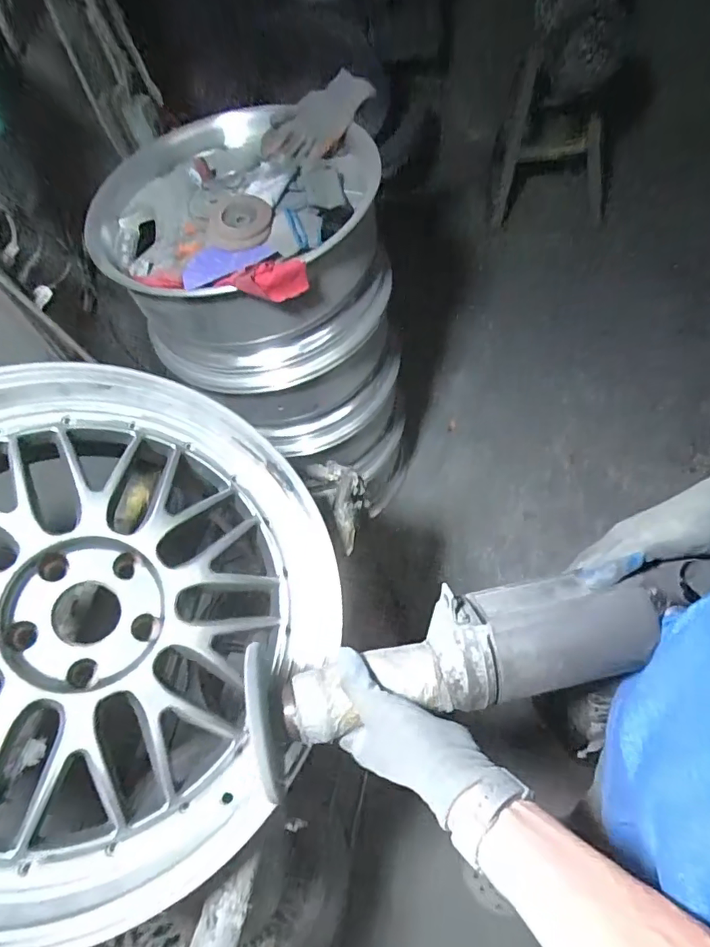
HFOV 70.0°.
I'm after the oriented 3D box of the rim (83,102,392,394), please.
[{"bbox_3d":[-0.200,-0.412,0.944,0.457,0.267,0.452,-4,61,7],"label":"rim"}]

